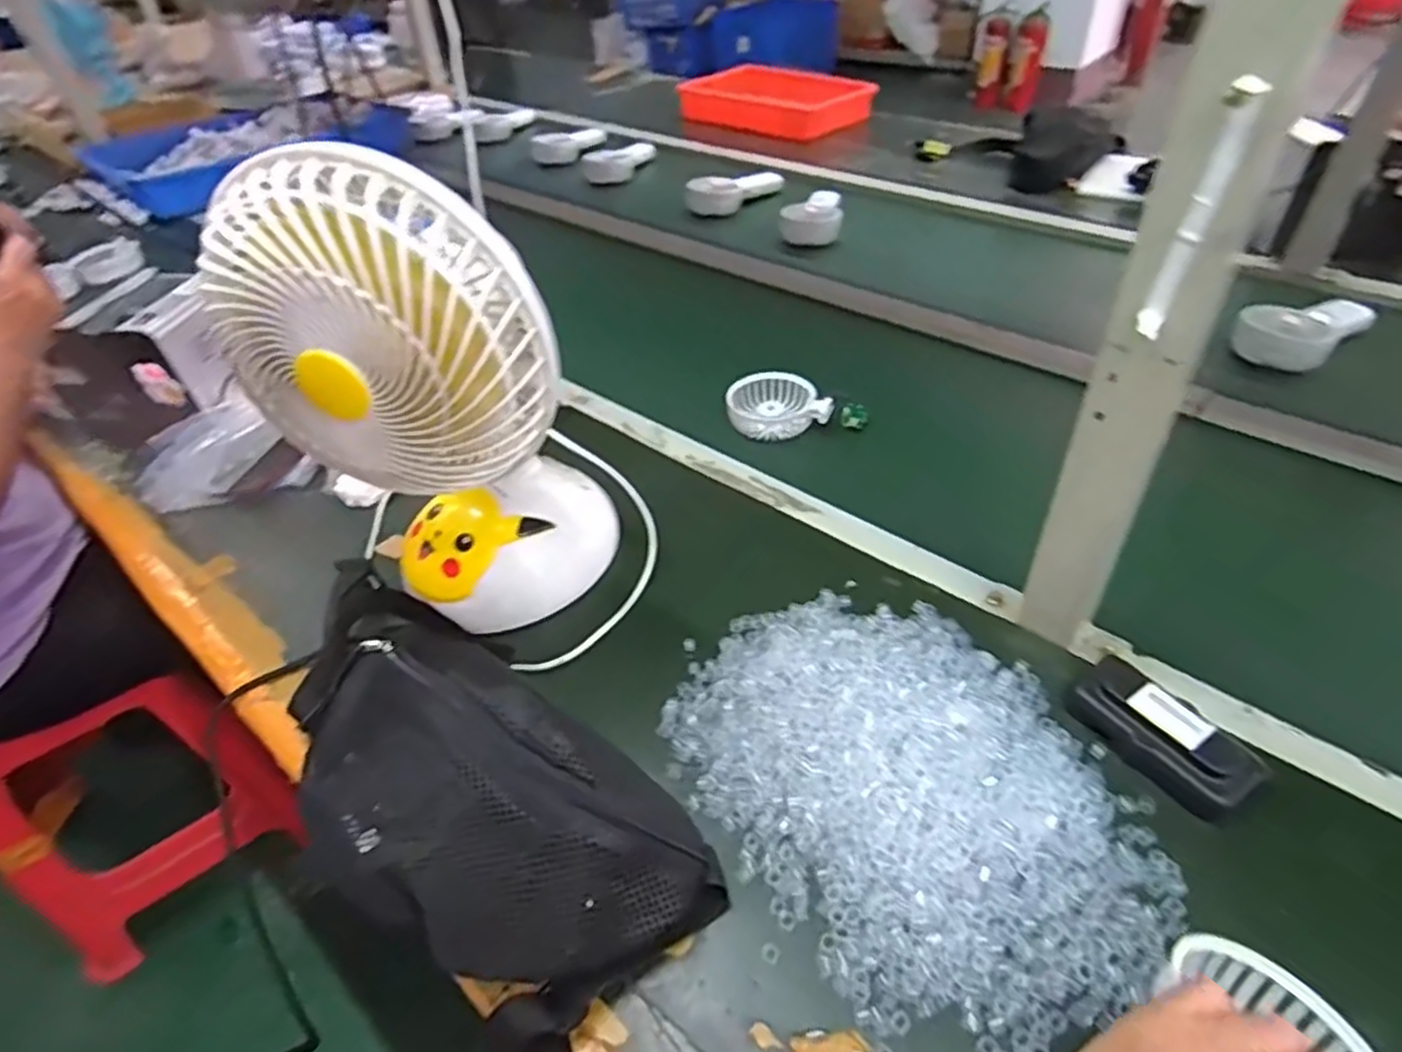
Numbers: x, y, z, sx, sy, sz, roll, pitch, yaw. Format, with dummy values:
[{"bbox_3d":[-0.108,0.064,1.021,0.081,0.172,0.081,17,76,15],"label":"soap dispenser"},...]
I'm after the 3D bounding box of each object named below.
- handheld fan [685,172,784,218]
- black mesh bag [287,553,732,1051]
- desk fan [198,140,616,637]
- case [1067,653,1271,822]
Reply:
[{"bbox_3d":[0.059,-0.570,1.296,0.170,0.051,0.075,-10,43,-6],"label":"handheld fan"},{"bbox_3d":[-0.153,0.137,0.461,0.164,0.067,0.324,-32,49,-27],"label":"black mesh bag"},{"bbox_3d":[-0.177,-0.074,0.514,0.186,0.321,0.133,-2,42,3],"label":"desk fan"},{"bbox_3d":[0.280,0.124,0.464,0.050,0.021,0.102,-26,46,-22],"label":"case"}]

